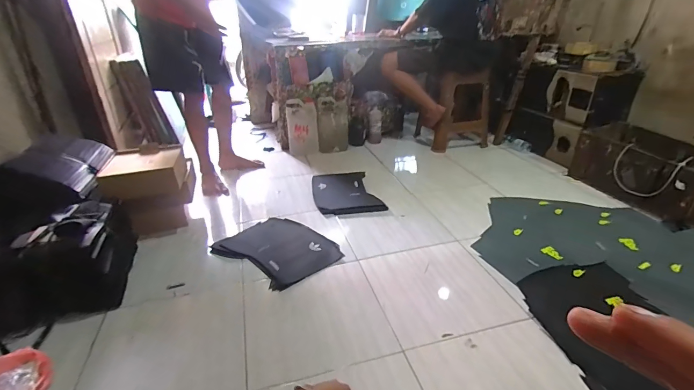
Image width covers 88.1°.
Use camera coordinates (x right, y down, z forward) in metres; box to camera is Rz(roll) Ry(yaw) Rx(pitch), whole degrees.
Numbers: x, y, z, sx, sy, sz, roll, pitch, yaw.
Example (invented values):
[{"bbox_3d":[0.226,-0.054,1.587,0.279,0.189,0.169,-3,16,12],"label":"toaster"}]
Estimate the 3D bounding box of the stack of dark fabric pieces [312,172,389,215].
[{"bbox_3d":[-0.013,-0.018,1.722,0.301,0.046,0.388,-7,28,-11],"label":"stack of dark fabric pieces"}]

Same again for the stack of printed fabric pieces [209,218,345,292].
[{"bbox_3d":[-0.257,0.194,1.358,0.430,0.021,0.321,19,34,35],"label":"stack of printed fabric pieces"}]

